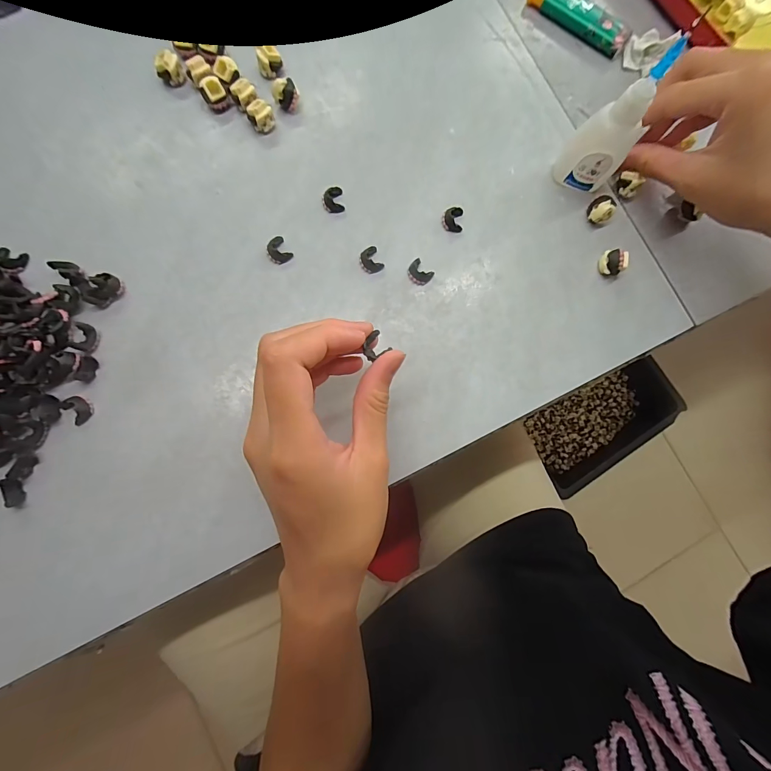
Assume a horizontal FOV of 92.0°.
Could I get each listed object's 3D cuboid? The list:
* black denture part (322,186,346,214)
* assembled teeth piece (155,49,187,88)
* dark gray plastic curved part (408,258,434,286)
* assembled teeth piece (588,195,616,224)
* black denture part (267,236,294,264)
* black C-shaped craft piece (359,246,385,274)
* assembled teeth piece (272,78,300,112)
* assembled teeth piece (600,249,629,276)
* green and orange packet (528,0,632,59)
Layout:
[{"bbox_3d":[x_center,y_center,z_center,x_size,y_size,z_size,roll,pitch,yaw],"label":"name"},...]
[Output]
[{"bbox_3d":[-0.034,-0.122,0.244,0.014,0.006,0.017,-8,82,-6],"label":"black denture part"},{"bbox_3d":[-0.141,-0.206,0.243,0.015,0.015,0.011,-38,86,-9],"label":"assembled teeth piece"},{"bbox_3d":[0.022,-0.073,0.241,0.016,0.006,0.013,42,81,2],"label":"dark gray plastic curved part"},{"bbox_3d":[0.145,-0.118,0.251,0.013,0.014,0.016,-43,87,-9],"label":"assembled teeth piece"},{"bbox_3d":[-0.068,-0.086,0.236,0.013,0.006,0.016,-33,85,-8],"label":"black denture part"},{"bbox_3d":[-0.009,-0.081,0.240,0.013,0.007,0.016,-26,84,-8],"label":"black C-shaped craft piece"},{"bbox_3d":[-0.066,-0.191,0.246,0.015,0.016,0.011,-38,86,-9],"label":"assembled teeth piece"},{"bbox_3d":[0.150,-0.081,0.246,0.012,0.015,0.016,-27,85,-8],"label":"assembled teeth piece"},{"bbox_3d":[0.144,-0.275,0.277,0.079,0.012,0.022,37,81,1],"label":"green and orange packet"}]

